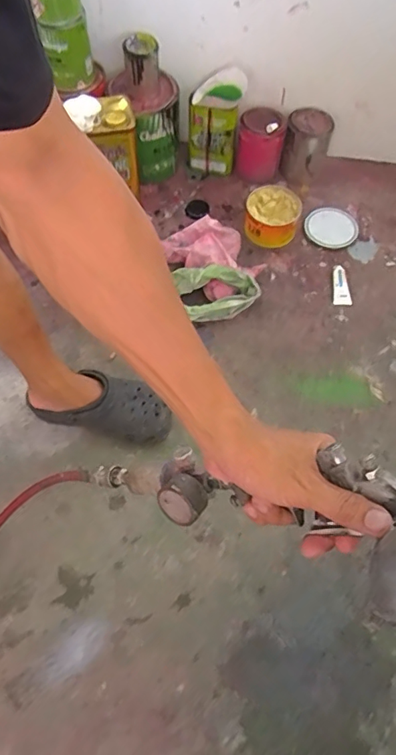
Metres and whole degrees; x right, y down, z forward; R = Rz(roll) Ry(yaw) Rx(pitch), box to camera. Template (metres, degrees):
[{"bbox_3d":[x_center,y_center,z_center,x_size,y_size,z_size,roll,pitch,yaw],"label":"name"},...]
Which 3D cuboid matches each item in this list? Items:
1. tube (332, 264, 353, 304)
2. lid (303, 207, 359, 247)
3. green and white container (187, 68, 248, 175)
[{"bbox_3d":[0.316,-0.203,1.130,0.038,0.024,0.104,3,62,-2],"label":"tube"},{"bbox_3d":[0.315,-0.354,1.214,0.121,0.018,0.120,1,62,-3],"label":"lid"},{"bbox_3d":[0.038,-0.598,1.215,0.122,0.239,0.079,25,44,10],"label":"green and white container"}]

